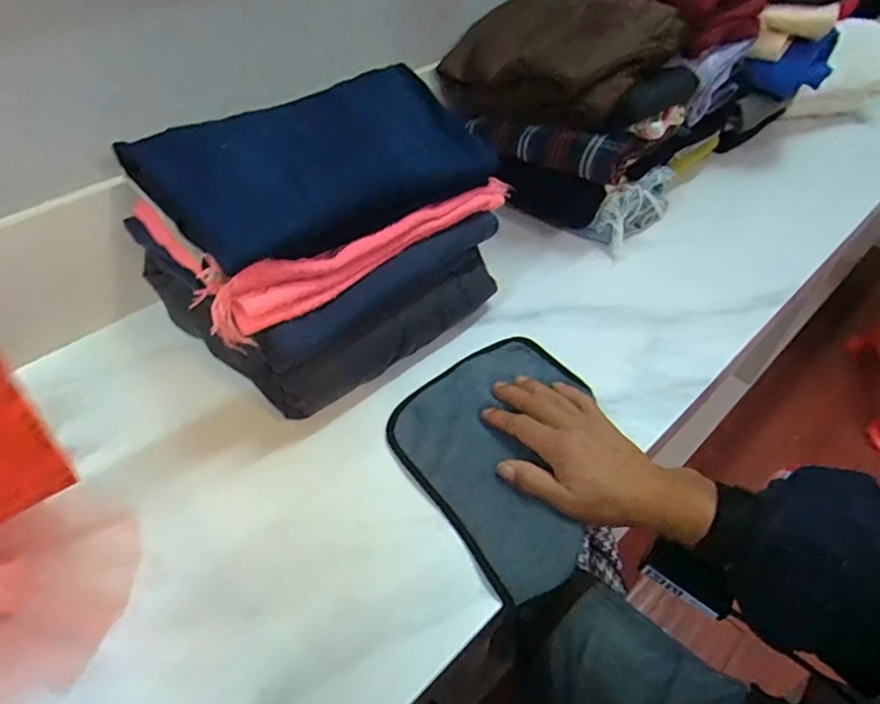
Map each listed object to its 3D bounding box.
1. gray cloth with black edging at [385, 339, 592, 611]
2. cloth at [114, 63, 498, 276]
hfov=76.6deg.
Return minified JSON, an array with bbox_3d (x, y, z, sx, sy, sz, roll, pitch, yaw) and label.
[{"bbox_3d":[0.071,0.084,0.506,0.188,0.012,0.215,-27,55,-23],"label":"gray cloth with black edging"},{"bbox_3d":[-0.102,-0.188,0.529,0.274,0.059,0.180,-29,55,-25],"label":"cloth"}]

